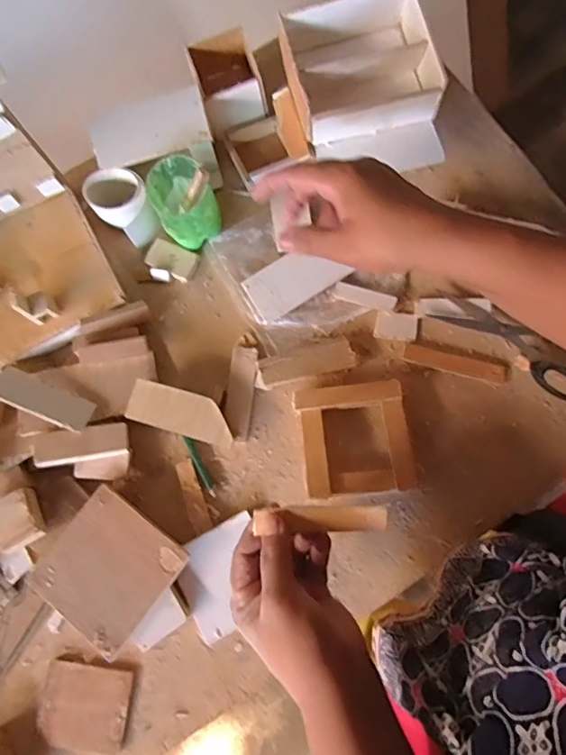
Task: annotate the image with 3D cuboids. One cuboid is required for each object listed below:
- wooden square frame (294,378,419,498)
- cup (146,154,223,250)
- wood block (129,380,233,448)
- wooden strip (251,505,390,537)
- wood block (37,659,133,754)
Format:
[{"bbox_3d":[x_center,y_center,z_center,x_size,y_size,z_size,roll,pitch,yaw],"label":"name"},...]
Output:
[{"bbox_3d":[0.064,0.055,0.459,0.094,0.020,0.096,-9,77,3],"label":"wooden square frame"},{"bbox_3d":[-0.094,-0.167,0.494,0.057,0.065,0.059,-1,77,5],"label":"cup"},{"bbox_3d":[-0.090,0.033,0.471,0.097,0.023,0.038,17,77,5],"label":"wood block"},{"bbox_3d":[0.027,0.103,0.375,0.096,0.010,0.018,0,77,2],"label":"wooden strip"},{"bbox_3d":[-0.166,0.274,0.429,0.073,0.009,0.062,6,78,7],"label":"wood block"}]

